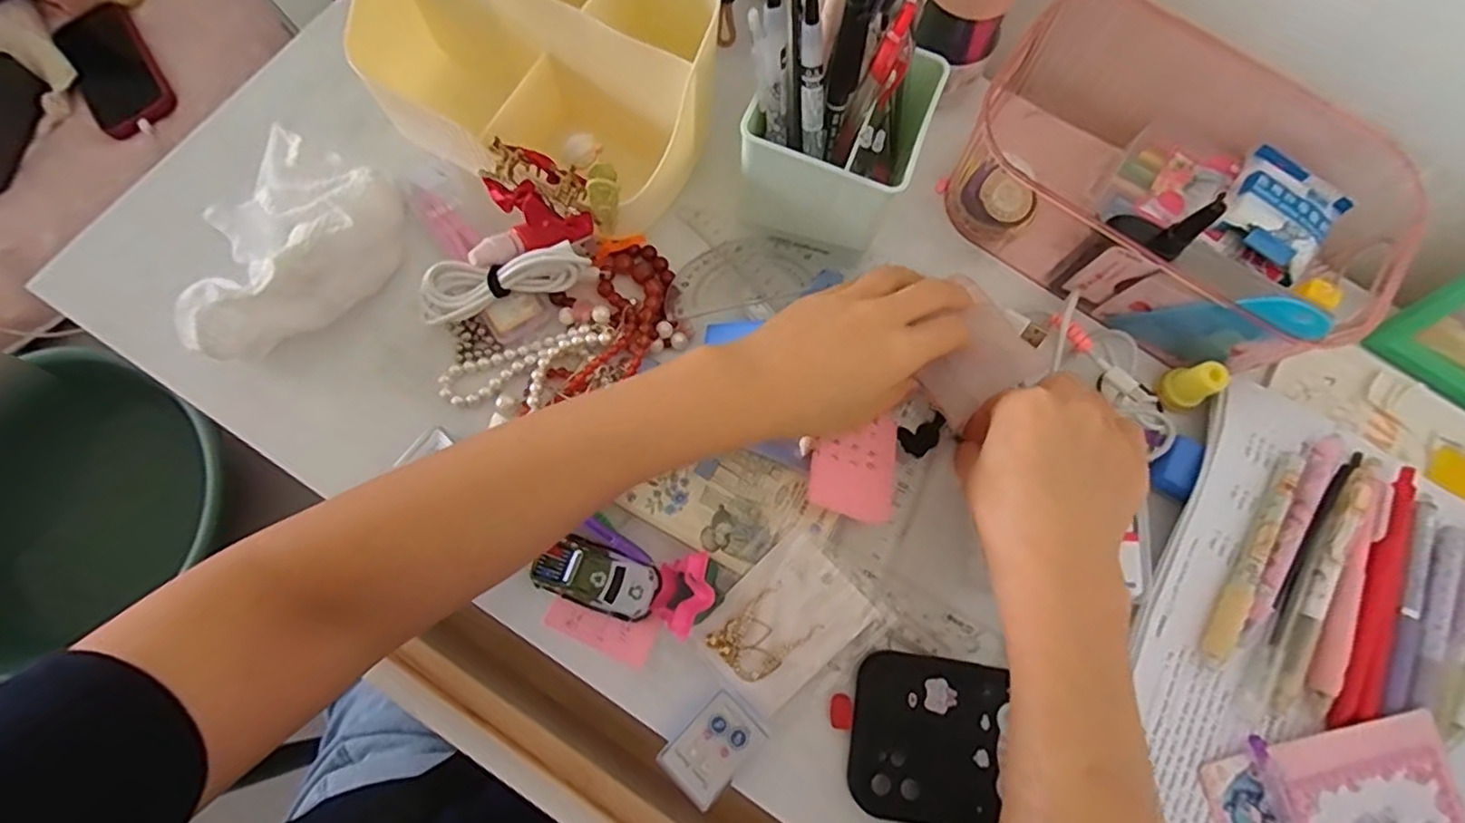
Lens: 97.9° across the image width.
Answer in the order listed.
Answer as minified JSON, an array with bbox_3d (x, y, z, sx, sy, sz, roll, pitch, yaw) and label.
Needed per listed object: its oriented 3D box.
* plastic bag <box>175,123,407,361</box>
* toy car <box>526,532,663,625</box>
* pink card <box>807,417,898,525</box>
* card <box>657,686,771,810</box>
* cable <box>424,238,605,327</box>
[{"bbox_3d":[-0.249,-0.089,0.350,0.096,0.034,0.125,30,76,4],"label":"plastic bag"},{"bbox_3d":[-0.068,0.084,0.323,0.060,0.022,0.031,21,75,2],"label":"toy car"},{"bbox_3d":[0.064,0.027,0.329,0.048,0.006,0.053,17,73,-18],"label":"pink card"},{"bbox_3d":[-0.010,0.163,0.308,0.032,0.013,0.045,43,77,8],"label":"card"},{"bbox_3d":[-0.125,-0.073,0.348,0.095,0.031,0.025,-18,77,-8],"label":"cable"}]

